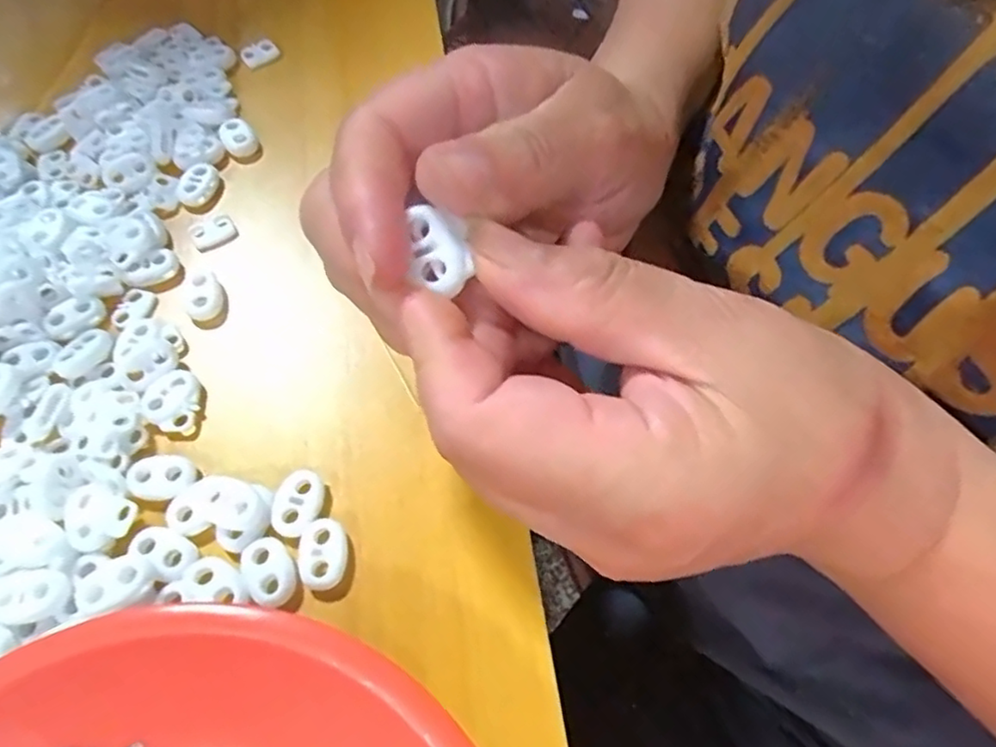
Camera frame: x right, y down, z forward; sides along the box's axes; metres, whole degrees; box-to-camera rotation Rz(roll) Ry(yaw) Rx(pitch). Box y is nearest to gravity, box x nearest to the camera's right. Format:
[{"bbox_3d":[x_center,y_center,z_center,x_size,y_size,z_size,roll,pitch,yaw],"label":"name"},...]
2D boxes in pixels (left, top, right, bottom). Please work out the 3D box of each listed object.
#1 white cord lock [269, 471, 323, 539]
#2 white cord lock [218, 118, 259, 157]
[{"bbox_3d":[-0.067,0.042,0.211,0.015,0.004,0.021,13,63,8],"label":"white cord lock"},{"bbox_3d":[-0.121,-0.110,0.296,0.015,0.007,0.020,-31,65,-14],"label":"white cord lock"}]

